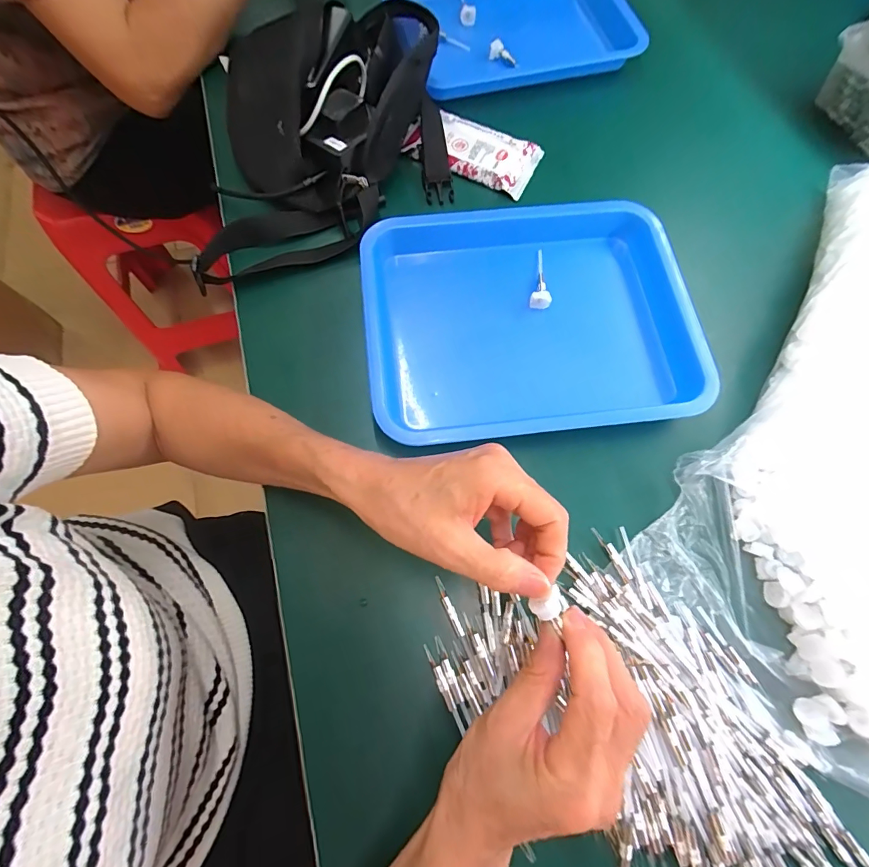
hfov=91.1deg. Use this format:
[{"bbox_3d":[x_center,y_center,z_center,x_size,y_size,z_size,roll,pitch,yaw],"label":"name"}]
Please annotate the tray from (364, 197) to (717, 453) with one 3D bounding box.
[{"bbox_3d":[0.082,-0.103,0.378,0.281,0.031,0.224,-6,72,-2],"label":"tray"}]

